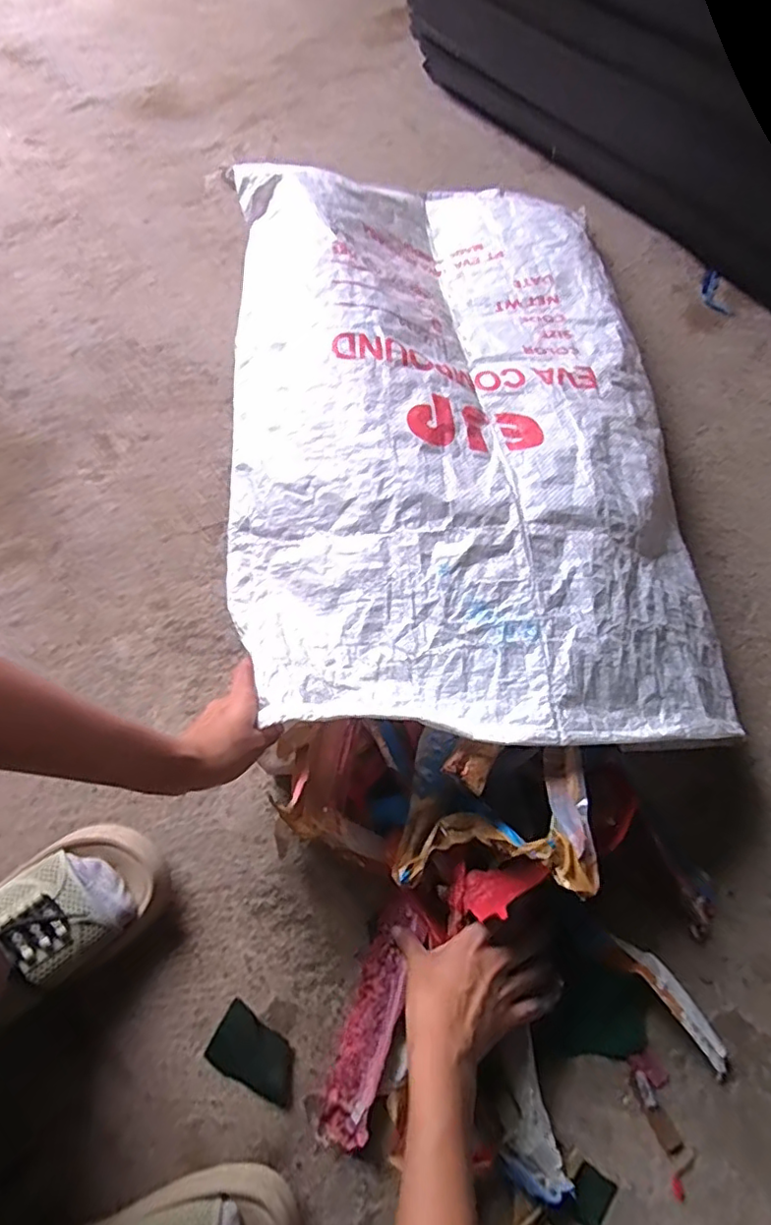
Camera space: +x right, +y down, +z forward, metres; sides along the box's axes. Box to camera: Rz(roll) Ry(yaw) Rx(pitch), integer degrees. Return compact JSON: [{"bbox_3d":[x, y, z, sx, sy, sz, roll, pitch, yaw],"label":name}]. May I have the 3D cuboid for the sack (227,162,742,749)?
[{"bbox_3d":[0.067,-0.220,0.605,0.442,0.089,0.722,-3,66,-5],"label":"sack"}]

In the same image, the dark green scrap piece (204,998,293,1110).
[{"bbox_3d":[-0.102,0.353,0.459,0.074,0.008,0.043,32,68,11],"label":"dark green scrap piece"}]

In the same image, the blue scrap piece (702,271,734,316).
[{"bbox_3d":[0.482,-0.472,0.851,0.038,0.004,0.090,0,66,-3],"label":"blue scrap piece"}]

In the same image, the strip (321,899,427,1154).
[{"bbox_3d":[-0.009,0.328,0.468,0.041,0.011,0.170,13,67,21],"label":"strip"}]

